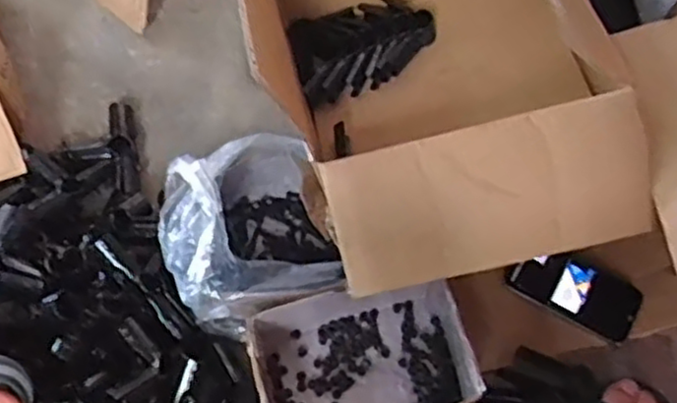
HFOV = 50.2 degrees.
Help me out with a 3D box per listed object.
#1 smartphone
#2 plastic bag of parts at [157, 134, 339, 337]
[{"bbox_3d":[0.264,0.097,0.804,0.142,0.009,0.073,31,72,5],"label":"smartphone"},{"bbox_3d":[-0.099,0.037,0.791,0.167,0.134,0.192,-22,66,-8],"label":"plastic bag of parts"}]

